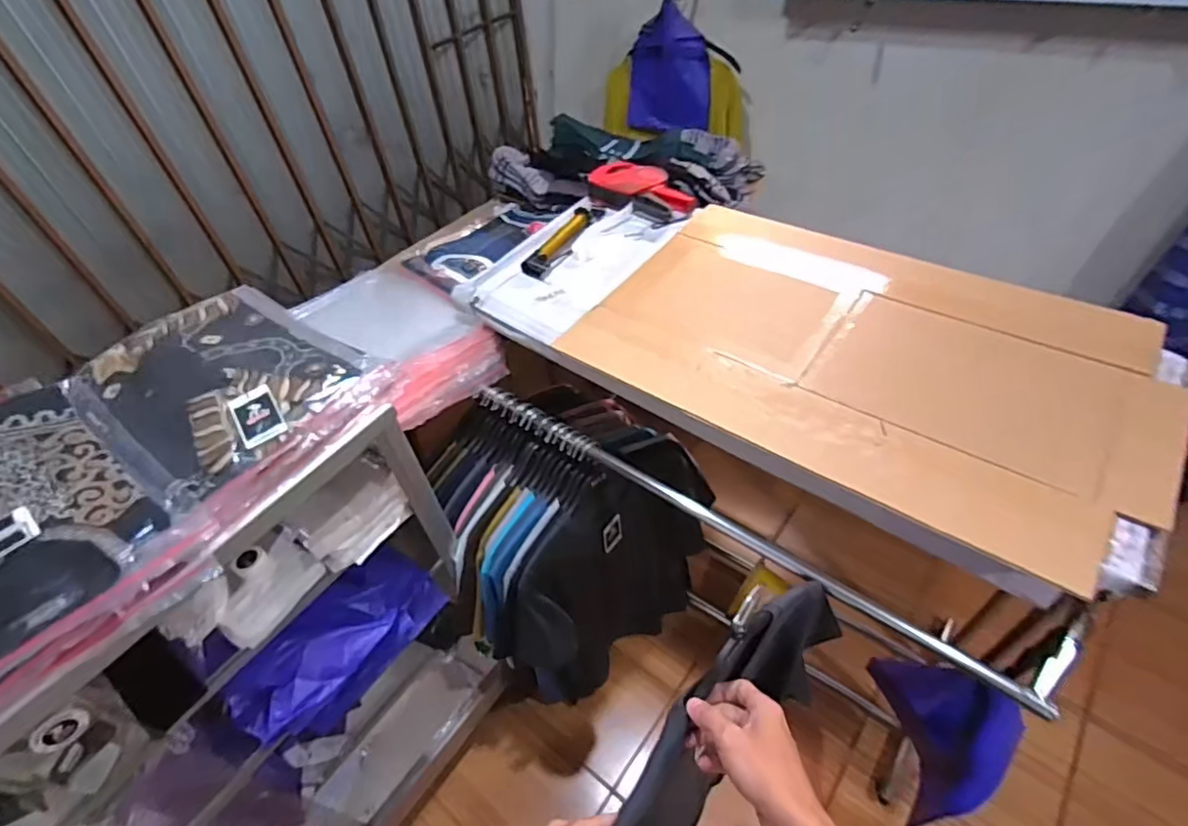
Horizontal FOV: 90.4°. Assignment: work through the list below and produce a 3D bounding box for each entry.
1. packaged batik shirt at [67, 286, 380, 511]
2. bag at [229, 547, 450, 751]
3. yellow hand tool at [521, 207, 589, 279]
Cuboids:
[{"bbox_3d":[-0.507,-0.054,0.809,0.366,0.046,0.287,30,57,28],"label":"packaged batik shirt"},{"bbox_3d":[-0.415,0.374,0.980,0.131,0.233,0.332,22,54,24],"label":"bag"},{"bbox_3d":[-0.069,-0.325,1.121,0.052,0.031,0.198,20,53,22],"label":"yellow hand tool"}]

